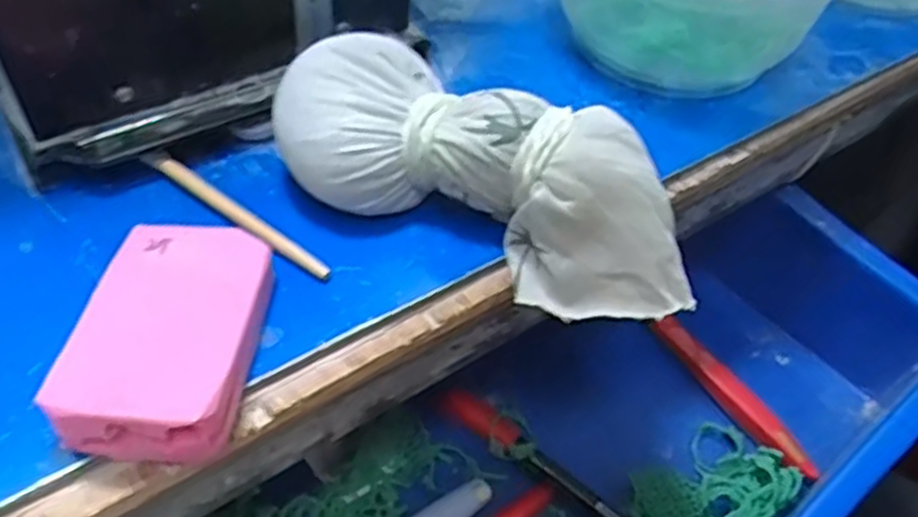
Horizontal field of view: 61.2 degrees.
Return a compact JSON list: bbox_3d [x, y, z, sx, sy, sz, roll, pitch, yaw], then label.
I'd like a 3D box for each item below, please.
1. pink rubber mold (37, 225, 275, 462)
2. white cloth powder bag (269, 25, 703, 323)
[{"bbox_3d":[-0.082,0.022,0.222,0.044,0.023,0.074,4,49,-2],"label":"pink rubber mold"},{"bbox_3d":[0.010,-0.028,0.256,0.140,0.047,0.047,18,49,9],"label":"white cloth powder bag"}]

